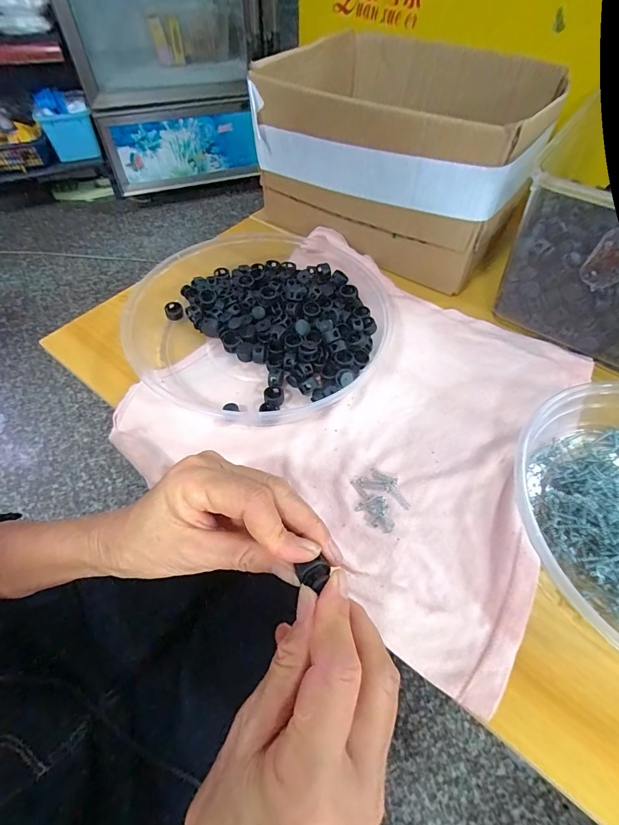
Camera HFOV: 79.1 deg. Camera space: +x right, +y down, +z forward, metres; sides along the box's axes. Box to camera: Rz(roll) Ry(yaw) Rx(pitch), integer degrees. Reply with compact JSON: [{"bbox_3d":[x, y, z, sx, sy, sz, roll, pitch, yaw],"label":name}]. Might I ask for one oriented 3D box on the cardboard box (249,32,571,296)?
[{"bbox_3d":[0.104,-0.305,0.439,0.282,0.148,0.235,28,60,17],"label":"cardboard box"}]

